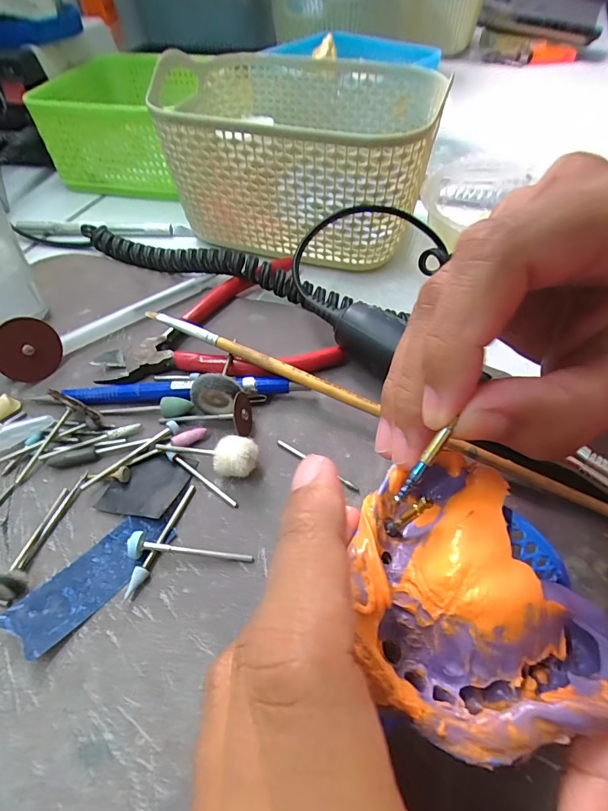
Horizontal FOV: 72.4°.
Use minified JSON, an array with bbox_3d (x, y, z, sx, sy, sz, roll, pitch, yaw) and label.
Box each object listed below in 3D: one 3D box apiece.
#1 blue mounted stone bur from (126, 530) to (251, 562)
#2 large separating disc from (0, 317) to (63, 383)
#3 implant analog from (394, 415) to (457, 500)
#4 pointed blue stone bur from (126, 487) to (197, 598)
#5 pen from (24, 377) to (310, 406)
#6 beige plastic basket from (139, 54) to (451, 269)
[{"bbox_3d":[-0.043,0.055,0.159,0.047,0.008,0.010,2,52,3],"label":"blue mounted stone bur"},{"bbox_3d":[-0.139,-0.028,0.210,0.004,0.031,0.031,8,90,37],"label":"large separating disc"},{"bbox_3d":[0.031,0.016,0.110,0.004,0.004,0.024,37,100,26],"label":"implant analog"},{"bbox_3d":[-0.056,0.052,0.164,0.004,0.005,0.047,14,54,12],"label":"pointed blue stone bur"},{"bbox_3d":[-0.065,-0.007,0.203,0.129,0.009,0.011,0,52,1],"label":"pen"},{"bbox_3d":[-0.003,-0.160,0.275,0.158,0.084,0.116,14,54,12],"label":"beige plastic basket"}]

